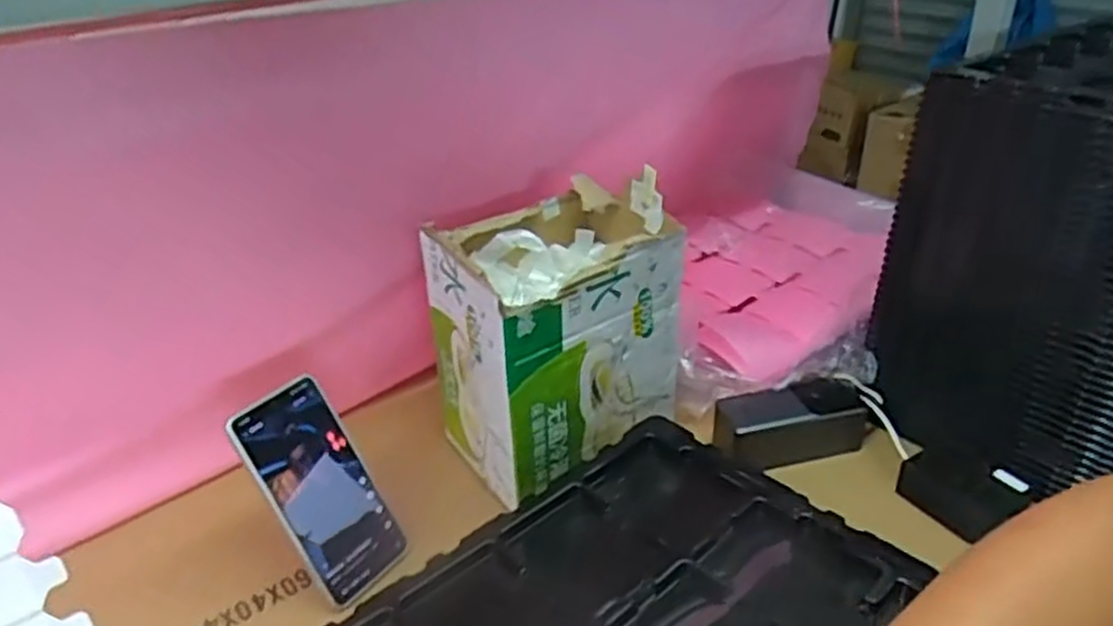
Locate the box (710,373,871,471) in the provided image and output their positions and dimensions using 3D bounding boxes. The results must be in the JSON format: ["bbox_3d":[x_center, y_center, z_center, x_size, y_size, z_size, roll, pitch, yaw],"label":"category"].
[{"bbox_3d":[0.221,0.107,0.724,0.140,0.058,0.060,-8,30,-13],"label":"box"}]

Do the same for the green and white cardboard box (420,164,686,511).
[{"bbox_3d":[-0.002,0.012,0.683,0.199,0.189,0.151,-26,38,-35],"label":"green and white cardboard box"}]

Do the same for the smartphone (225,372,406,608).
[{"bbox_3d":[-0.178,0.134,0.599,0.013,0.169,0.081,-15,18,44],"label":"smartphone"}]

